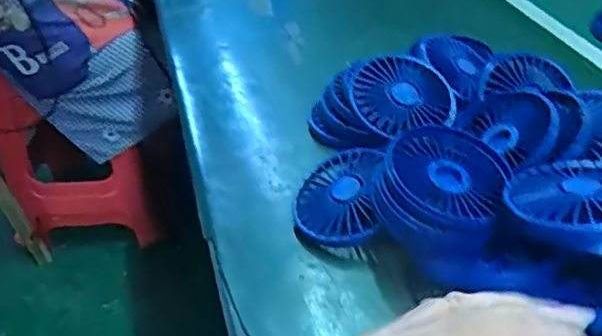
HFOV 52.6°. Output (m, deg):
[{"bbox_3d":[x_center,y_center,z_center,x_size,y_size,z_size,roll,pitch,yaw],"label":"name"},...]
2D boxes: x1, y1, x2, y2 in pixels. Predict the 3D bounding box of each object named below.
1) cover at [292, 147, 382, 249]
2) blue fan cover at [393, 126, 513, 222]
[{"bbox_3d":[0.027,0.020,0.462,0.071,0.016,0.089,-18,44,20],"label":"cover"},{"bbox_3d":[0.103,0.001,0.416,0.075,0.017,0.079,-23,65,-24],"label":"blue fan cover"}]

